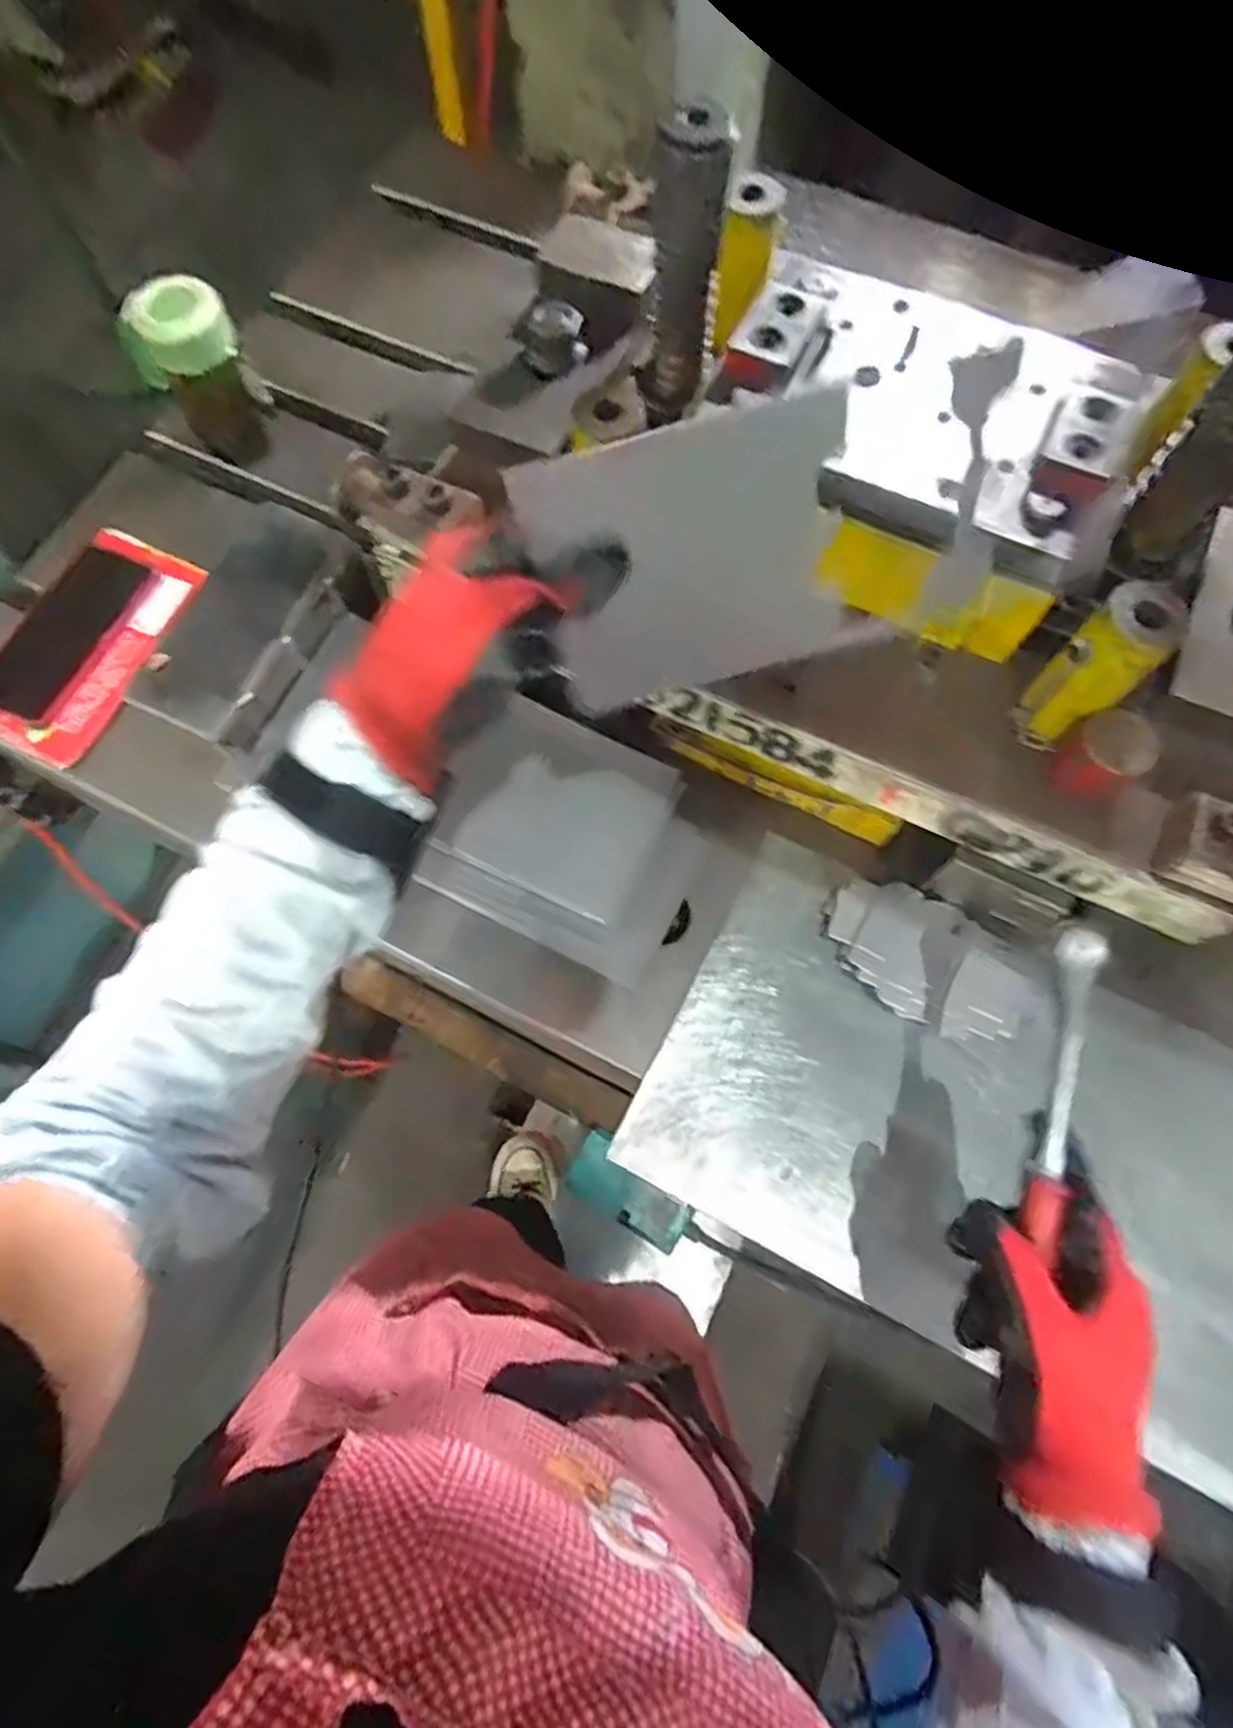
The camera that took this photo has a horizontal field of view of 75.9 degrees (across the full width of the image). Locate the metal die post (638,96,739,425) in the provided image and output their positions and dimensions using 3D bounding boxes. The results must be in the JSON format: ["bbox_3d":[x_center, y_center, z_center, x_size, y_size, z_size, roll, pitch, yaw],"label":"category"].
[{"bbox_3d":[0.043,-0.336,0.435,0.031,0.120,0.031,26,72,9],"label":"metal die post"}]

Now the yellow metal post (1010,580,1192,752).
[{"bbox_3d":[0.255,-0.103,0.426,0.034,0.100,0.039,-17,71,-6],"label":"yellow metal post"}]

